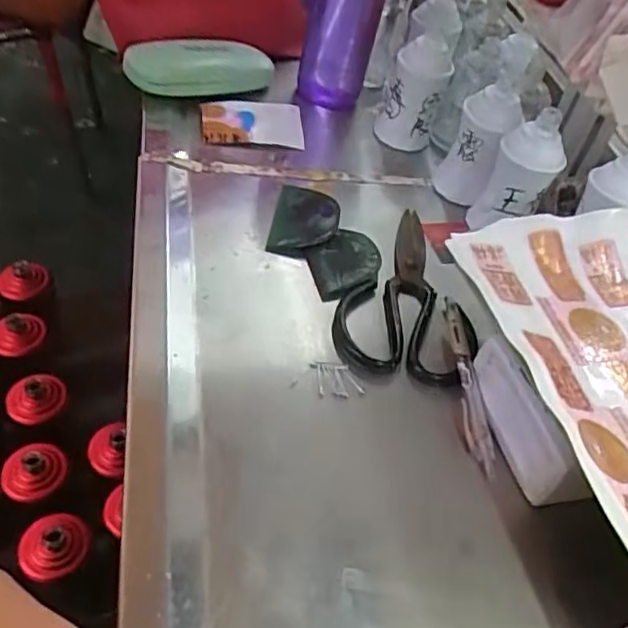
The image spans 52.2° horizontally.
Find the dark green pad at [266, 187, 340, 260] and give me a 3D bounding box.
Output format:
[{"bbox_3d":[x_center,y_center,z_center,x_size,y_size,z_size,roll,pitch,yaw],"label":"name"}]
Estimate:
[{"bbox_3d":[-0.007,-0.080,0.544,0.054,0.008,0.089,11,46,-1],"label":"dark green pad"}]

